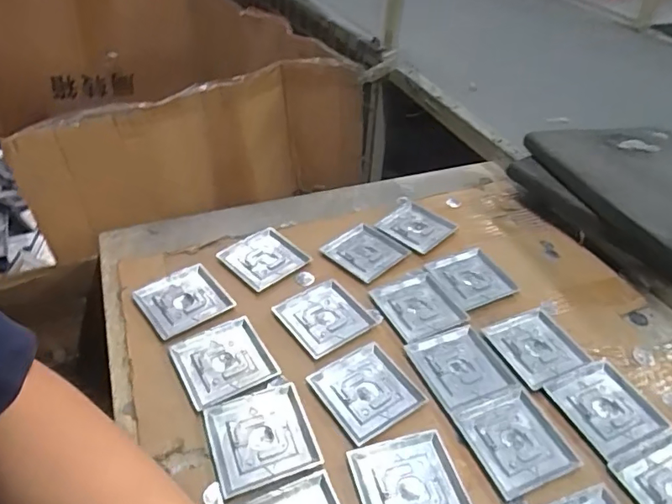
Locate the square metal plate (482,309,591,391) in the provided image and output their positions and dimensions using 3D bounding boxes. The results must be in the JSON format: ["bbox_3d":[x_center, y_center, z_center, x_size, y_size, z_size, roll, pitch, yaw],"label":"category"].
[{"bbox_3d":[0.228,0.106,0.574,0.087,0.004,0.086,-15,44,-21],"label":"square metal plate"}]

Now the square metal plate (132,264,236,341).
[{"bbox_3d":[-0.180,0.058,0.597,0.089,0.006,0.088,-26,48,-30],"label":"square metal plate"}]

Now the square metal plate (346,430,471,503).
[{"bbox_3d":[0.066,0.206,0.440,0.090,0.004,0.089,-8,41,-13],"label":"square metal plate"}]

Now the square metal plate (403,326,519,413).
[{"bbox_3d":[0.134,0.123,0.544,0.088,0.004,0.090,-14,43,-20],"label":"square metal plate"}]

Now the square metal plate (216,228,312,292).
[{"bbox_3d":[-0.094,0.007,0.661,0.088,0.006,0.085,-27,49,-32],"label":"square metal plate"}]

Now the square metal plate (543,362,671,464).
[{"bbox_3d":[0.276,0.158,0.513,0.088,0.004,0.093,-15,43,-21],"label":"square metal plate"}]

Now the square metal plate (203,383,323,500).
[{"bbox_3d":[-0.069,0.173,0.471,0.092,0.004,0.089,-12,42,-18],"label":"square metal plate"}]

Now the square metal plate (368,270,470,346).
[{"bbox_3d":[0.098,0.066,0.611,0.086,0.007,0.093,-16,44,-22],"label":"square metal plate"}]

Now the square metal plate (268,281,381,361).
[{"bbox_3d":[-0.012,0.073,0.588,0.092,0.004,0.087,-24,47,-29],"label":"square metal plate"}]

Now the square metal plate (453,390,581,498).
[{"bbox_3d":[0.171,0.177,0.482,0.087,0.004,0.091,-13,43,-19],"label":"square metal plate"}]

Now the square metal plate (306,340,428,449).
[{"bbox_3d":[0.032,0.140,0.515,0.087,0.004,0.088,-24,47,-29],"label":"square metal plate"}]

